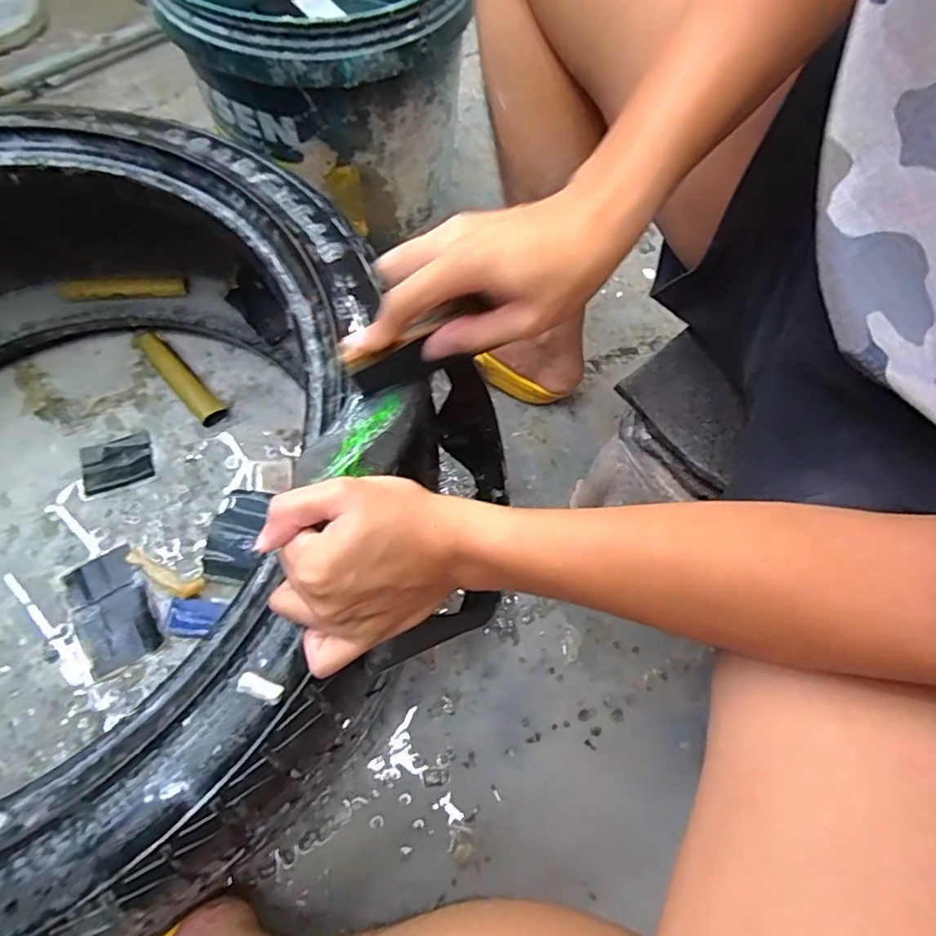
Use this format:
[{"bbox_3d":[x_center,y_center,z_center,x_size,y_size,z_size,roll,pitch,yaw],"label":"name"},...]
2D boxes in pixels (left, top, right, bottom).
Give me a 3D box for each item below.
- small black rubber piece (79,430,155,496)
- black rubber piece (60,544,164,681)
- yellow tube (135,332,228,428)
[{"bbox_3d":[-0.385,-0.007,0.643,0.071,0.005,0.062,-20,67,-11],"label":"small black rubber piece"},{"bbox_3d":[-0.353,0.138,0.578,0.069,0.005,0.118,-28,69,-13],"label":"black rubber piece"},{"bbox_3d":[-0.335,-0.106,0.681,0.031,0.023,0.152,-41,73,-18],"label":"yellow tube"}]

